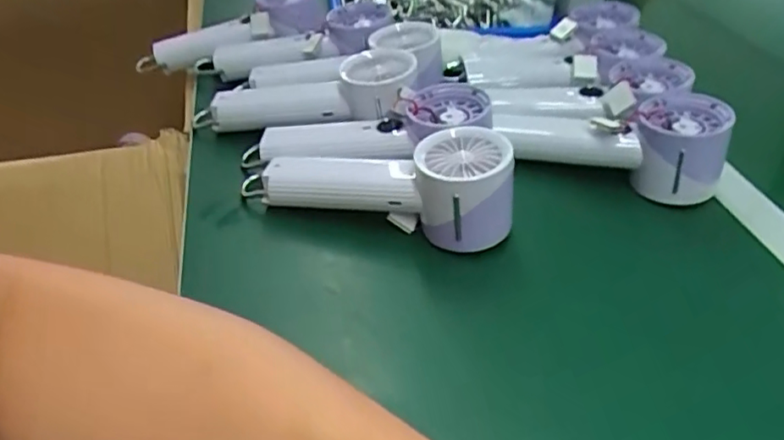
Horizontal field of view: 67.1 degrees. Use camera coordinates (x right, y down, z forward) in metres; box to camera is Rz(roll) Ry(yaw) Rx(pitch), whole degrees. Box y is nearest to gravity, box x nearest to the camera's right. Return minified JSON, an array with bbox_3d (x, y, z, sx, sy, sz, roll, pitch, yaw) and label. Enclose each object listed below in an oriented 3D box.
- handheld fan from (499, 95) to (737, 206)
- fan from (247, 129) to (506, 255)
[{"bbox_3d":[0.158,-0.048,0.442,0.156,0.076,0.063,-1,40,-2],"label":"handheld fan"},{"bbox_3d":[-0.013,-0.027,0.407,0.191,0.075,0.057,13,42,14],"label":"fan"}]

